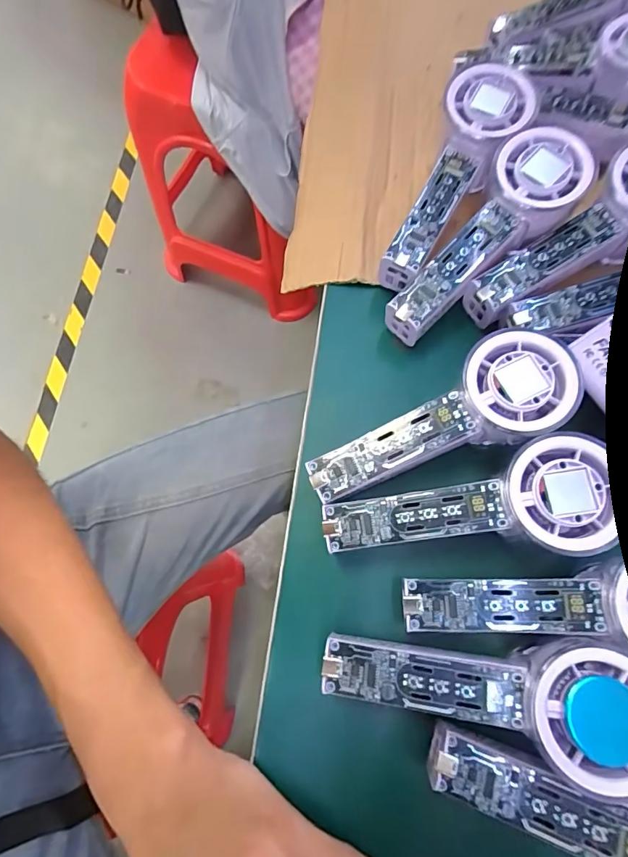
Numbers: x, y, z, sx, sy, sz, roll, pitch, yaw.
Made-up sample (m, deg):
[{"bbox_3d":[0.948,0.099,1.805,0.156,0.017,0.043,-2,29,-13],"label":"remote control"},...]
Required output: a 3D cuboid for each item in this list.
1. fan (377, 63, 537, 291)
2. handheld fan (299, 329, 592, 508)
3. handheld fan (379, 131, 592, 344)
[{"bbox_3d":[0.088,-0.160,0.298,0.049,0.030,0.146,28,89,8],"label":"fan"},{"bbox_3d":[0.067,-0.002,0.254,0.148,0.027,0.054,-25,75,7],"label":"handheld fan"},{"bbox_3d":[0.103,-0.116,0.285,0.049,0.024,0.148,45,96,12],"label":"handheld fan"}]

